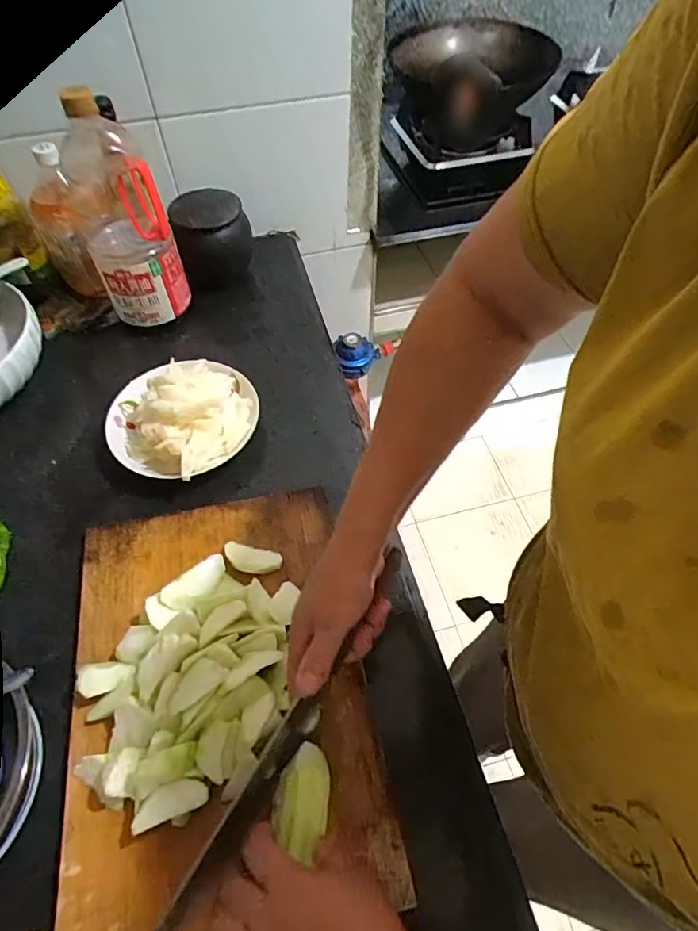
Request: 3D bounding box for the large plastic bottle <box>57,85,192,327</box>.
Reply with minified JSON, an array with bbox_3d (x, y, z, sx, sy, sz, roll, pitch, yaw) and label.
[{"bbox_3d":[-0.292,-0.324,0.660,0.103,0.260,0.112,-20,57,-13],"label":"large plastic bottle"}]

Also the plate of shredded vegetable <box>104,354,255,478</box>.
[{"bbox_3d":[-0.202,-0.067,0.625,0.159,0.099,0.173,0,55,0],"label":"plate of shredded vegetable"}]

